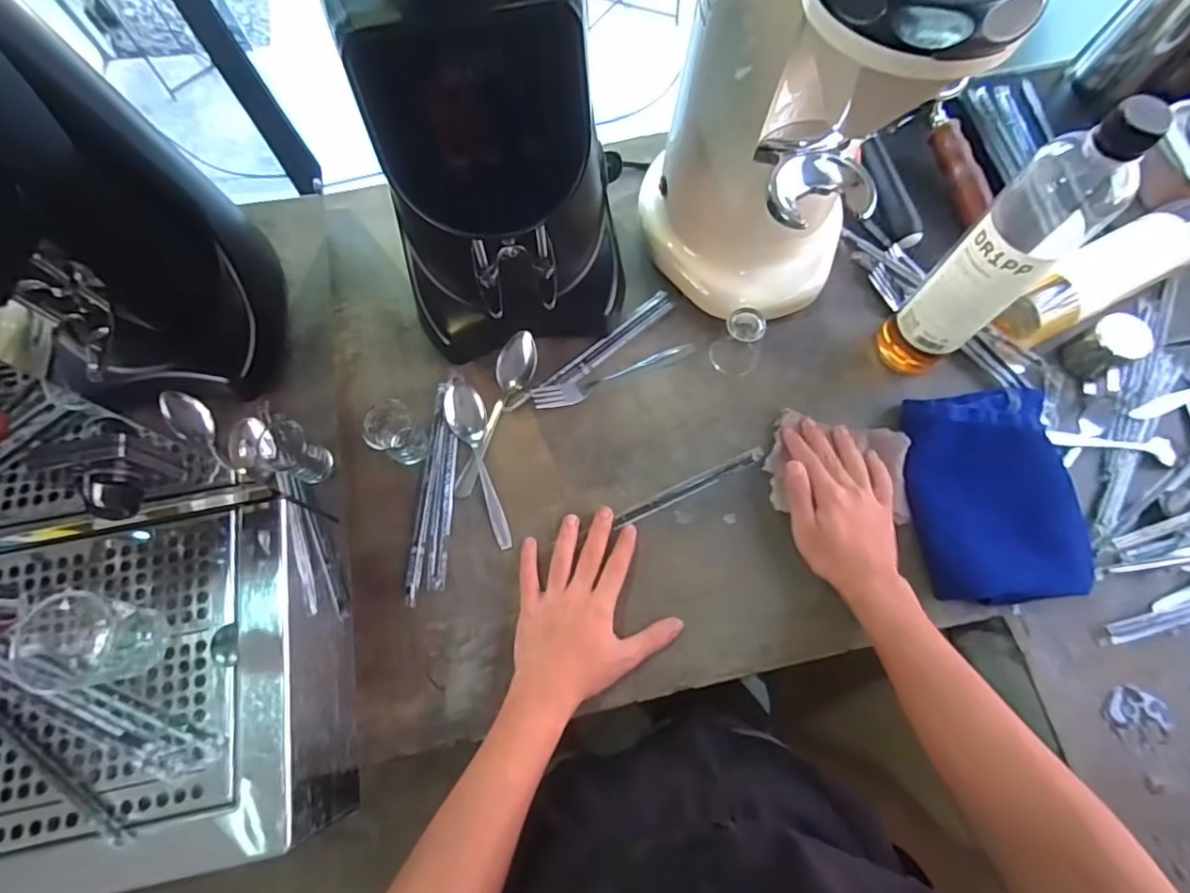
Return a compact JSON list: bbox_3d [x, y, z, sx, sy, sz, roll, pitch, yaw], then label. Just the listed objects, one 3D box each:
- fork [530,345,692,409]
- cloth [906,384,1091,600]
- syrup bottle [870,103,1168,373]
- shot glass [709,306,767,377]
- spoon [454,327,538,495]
[{"bbox_3d":[0.021,-0.072,0.577,0.169,0.012,0.025,-20,74,-4],"label":"fork"},{"bbox_3d":[0.354,0.039,0.521,0.128,0.038,0.190,-1,74,1],"label":"cloth"},{"bbox_3d":[0.308,-0.138,0.456,0.059,0.263,0.064,-35,74,-11],"label":"syrup bottle"},{"bbox_3d":[0.141,-0.102,0.563,0.045,0.055,0.042,0,71,0],"label":"shot glass"},{"bbox_3d":[-0.093,-0.032,0.557,0.040,0.026,0.166,13,74,5],"label":"spoon"}]

